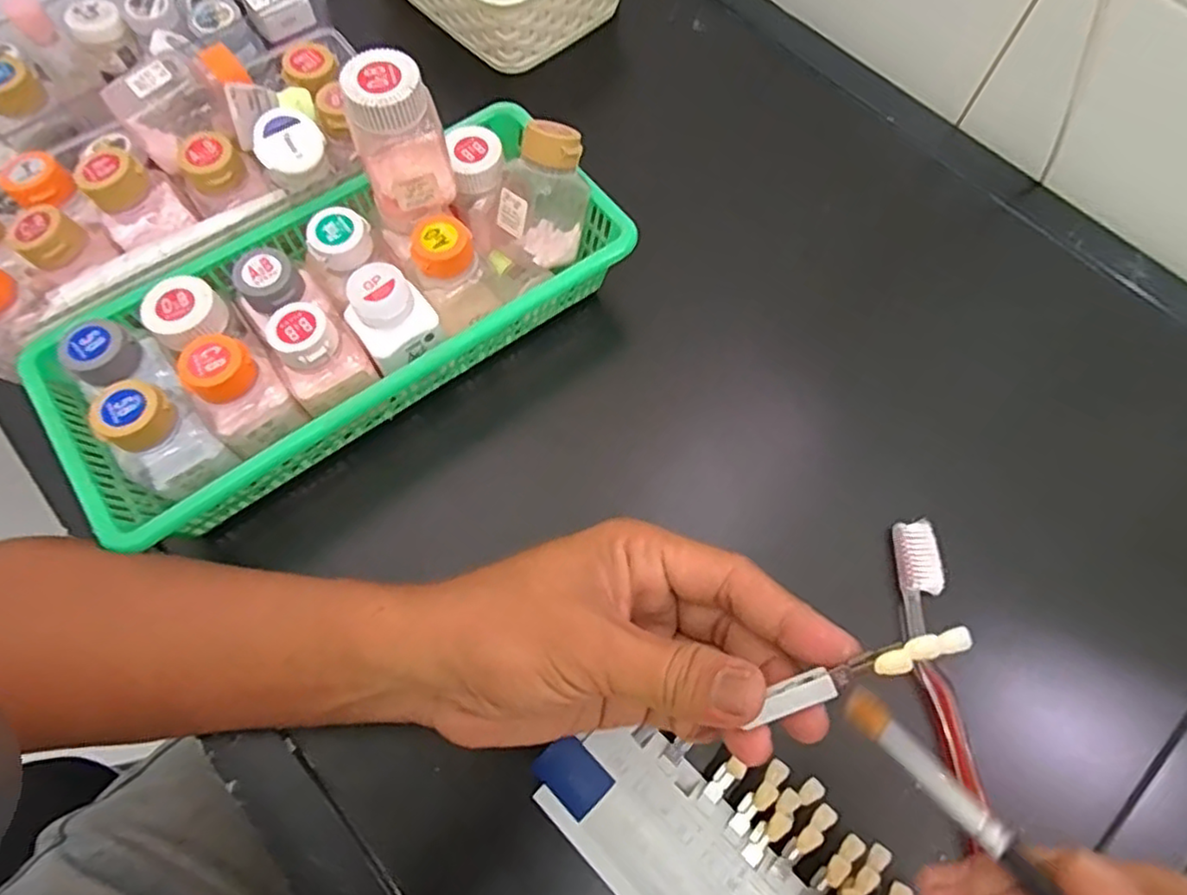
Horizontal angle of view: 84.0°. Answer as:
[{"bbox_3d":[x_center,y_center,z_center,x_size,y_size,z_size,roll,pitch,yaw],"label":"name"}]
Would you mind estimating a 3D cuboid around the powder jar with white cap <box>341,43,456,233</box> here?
[{"bbox_3d":[-0.094,-0.145,0.322,0.040,0.082,0.032,-21,69,-9],"label":"powder jar with white cap"}]

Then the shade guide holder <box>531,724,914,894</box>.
[{"bbox_3d":[0.061,0.178,0.281,0.089,0.017,0.166,-42,74,-16],"label":"shade guide holder"}]

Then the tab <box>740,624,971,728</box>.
[{"bbox_3d":[0.085,0.072,0.211,0.072,0.006,0.009,-25,69,7],"label":"tab"}]

